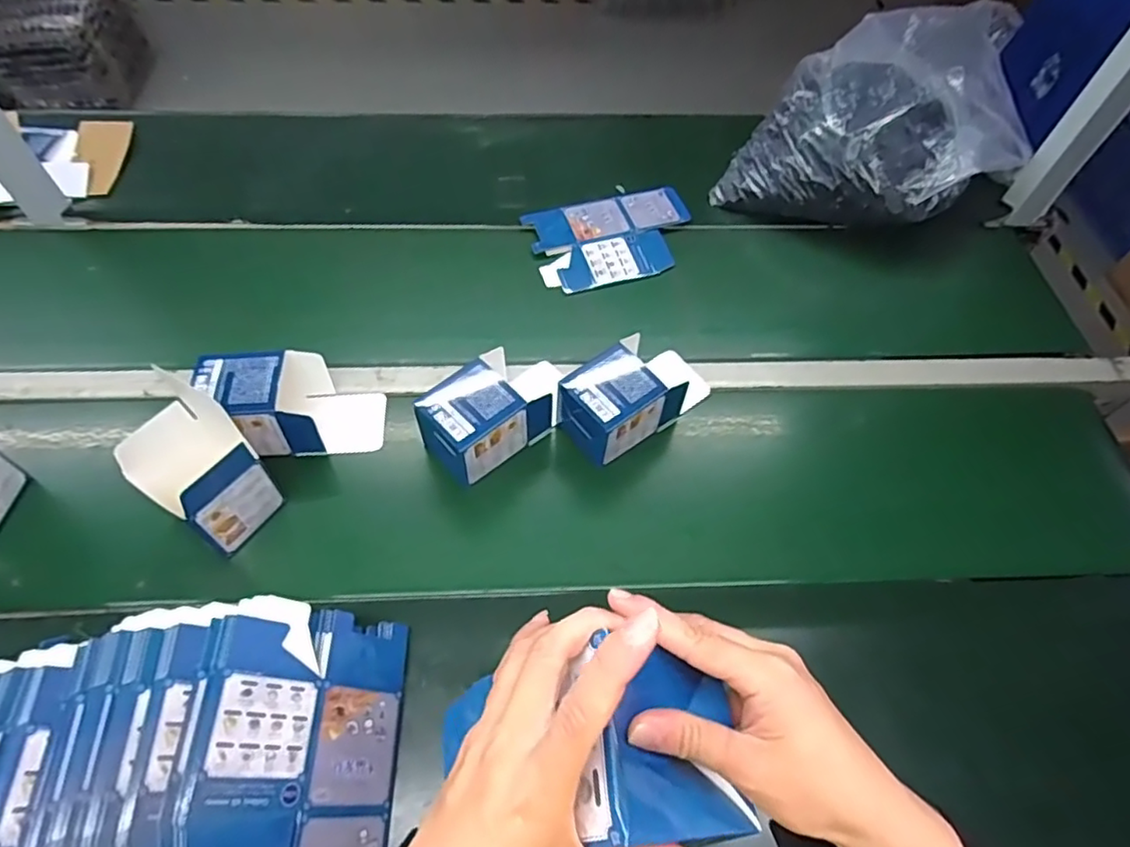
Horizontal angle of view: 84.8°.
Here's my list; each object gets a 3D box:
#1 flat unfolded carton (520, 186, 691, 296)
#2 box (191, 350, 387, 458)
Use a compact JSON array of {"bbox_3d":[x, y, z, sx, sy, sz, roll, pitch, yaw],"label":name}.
[{"bbox_3d":[0.072,-0.271,0.893,0.236,0.014,0.155,-14,60,-12],"label":"flat unfolded carton"},{"bbox_3d":[-0.300,-0.022,0.693,0.177,0.090,0.102,-9,59,-9],"label":"box"}]

